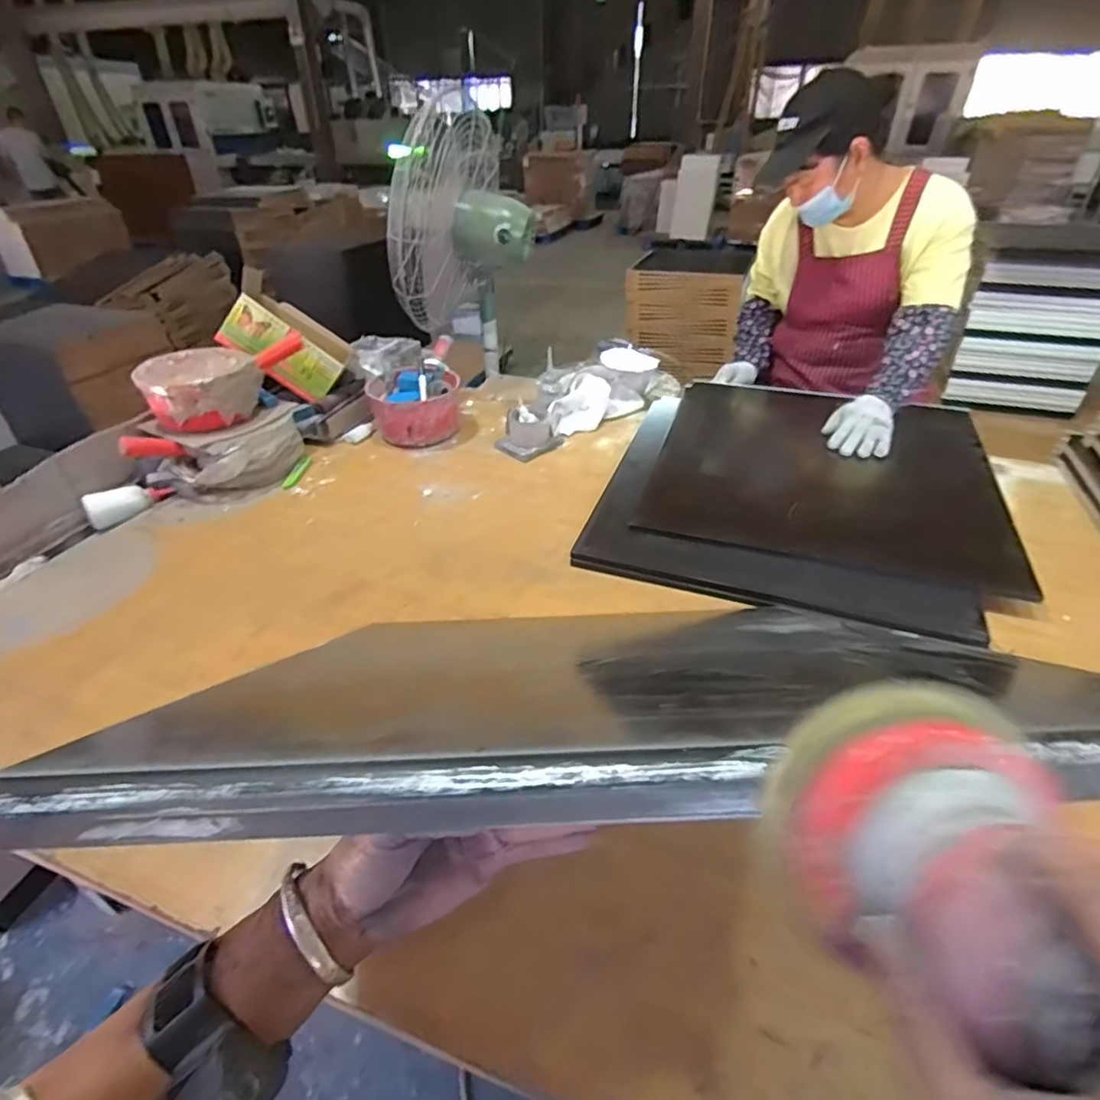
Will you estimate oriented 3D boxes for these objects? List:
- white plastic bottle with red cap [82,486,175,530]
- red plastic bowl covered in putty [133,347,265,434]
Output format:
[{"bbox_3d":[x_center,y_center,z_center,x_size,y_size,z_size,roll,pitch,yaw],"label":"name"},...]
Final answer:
[{"bbox_3d":[-0.786,-0.096,1.100,0.053,0.048,0.143,29,46,35],"label":"white plastic bottle with red cap"},{"bbox_3d":[-0.675,-0.317,1.157,0.207,0.102,0.192,-20,40,-23],"label":"red plastic bowl covered in putty"}]

